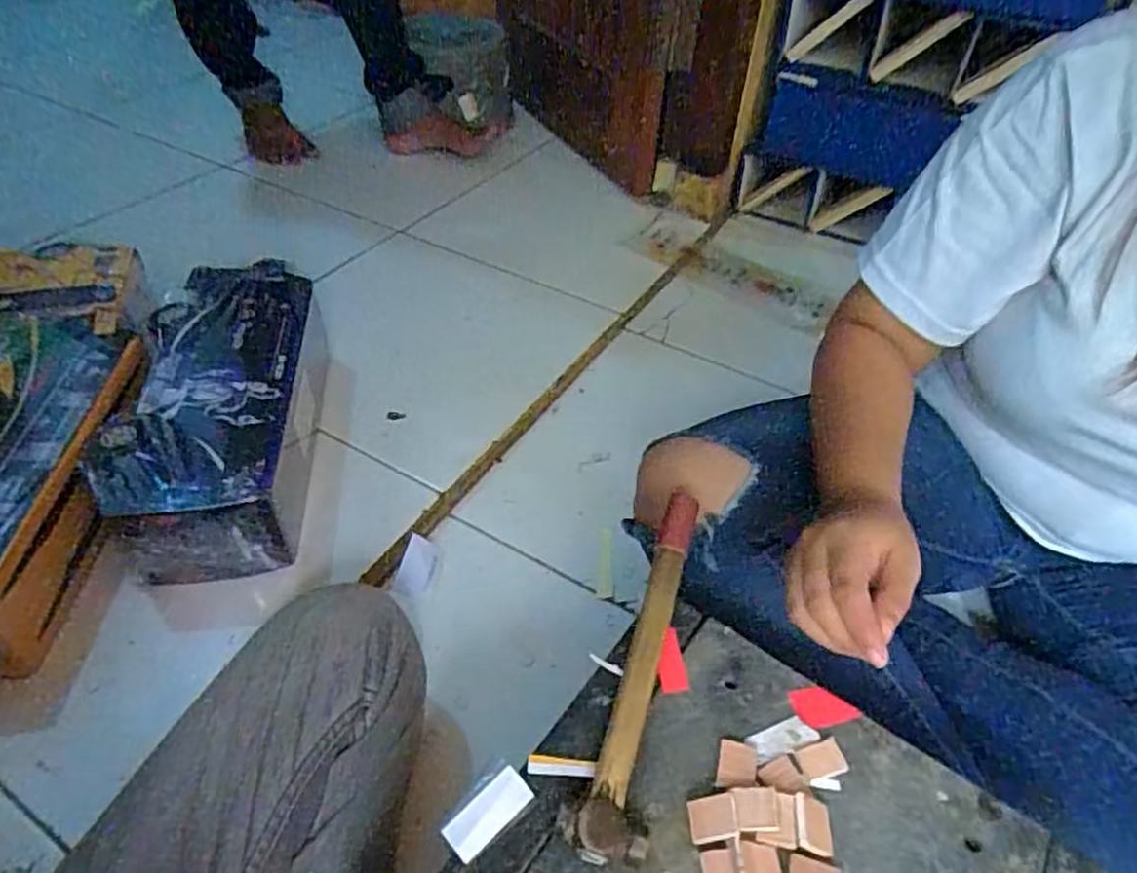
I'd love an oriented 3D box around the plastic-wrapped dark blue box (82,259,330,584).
[{"bbox_3d":[-0.357,-0.024,0.748,0.163,0.132,0.362,-3,45,-6],"label":"plastic-wrapped dark blue box"}]

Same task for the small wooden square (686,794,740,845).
[{"bbox_3d":[0.073,0.195,0.365,0.024,0.004,0.020,-17,54,13],"label":"small wooden square"}]

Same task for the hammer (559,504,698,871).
[{"bbox_3d":[0.044,0.128,0.431,0.039,0.023,0.238,12,45,8],"label":"hammer"}]

